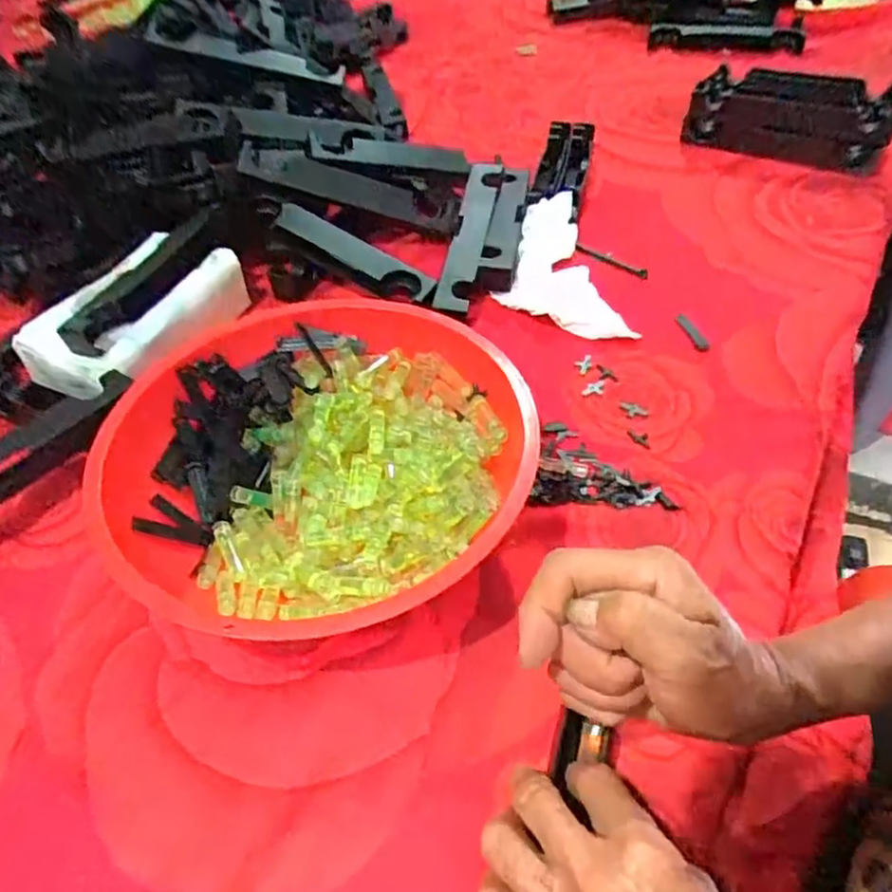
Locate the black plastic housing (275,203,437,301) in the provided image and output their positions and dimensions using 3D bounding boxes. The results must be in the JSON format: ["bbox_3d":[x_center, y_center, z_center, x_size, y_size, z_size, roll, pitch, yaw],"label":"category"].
[{"bbox_3d":[-0.078,-0.164,0.592,0.146,0.033,0.029,30,52,9],"label":"black plastic housing"}]

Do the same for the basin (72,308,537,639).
[{"bbox_3d":[-0.081,0.009,0.414,0.241,0.067,0.230,0,46,0],"label":"basin"}]

